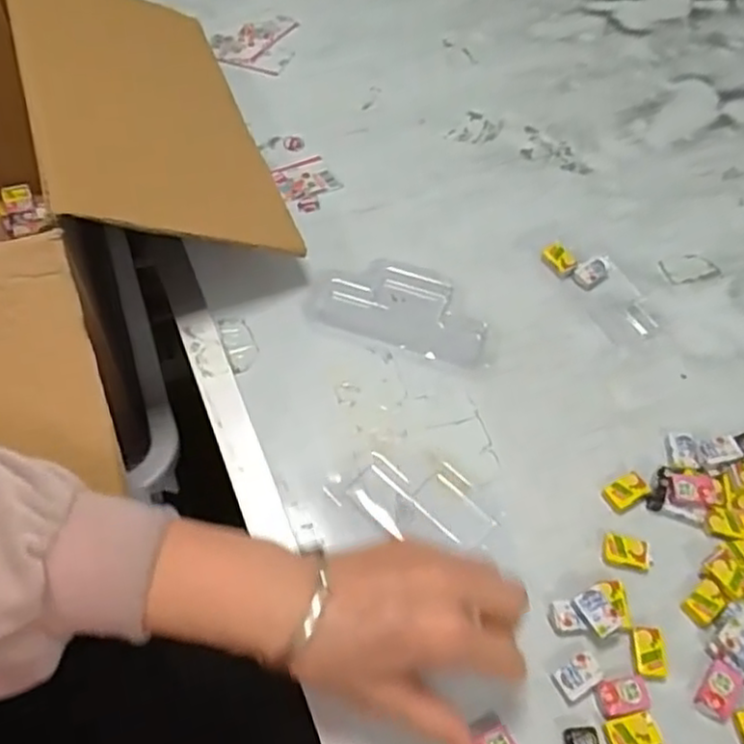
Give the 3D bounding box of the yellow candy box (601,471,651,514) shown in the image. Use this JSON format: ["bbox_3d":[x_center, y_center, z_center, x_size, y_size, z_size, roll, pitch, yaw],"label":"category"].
[{"bbox_3d":[0.160,0.076,0.447,0.027,0.008,0.017,-26,62,-19],"label":"yellow candy box"}]

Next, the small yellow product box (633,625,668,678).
[{"bbox_3d":[0.155,0.156,0.397,0.017,0.007,0.027,5,56,0],"label":"small yellow product box"}]

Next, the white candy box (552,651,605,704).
[{"bbox_3d":[0.114,0.167,0.388,0.024,0.006,0.017,-26,62,-19],"label":"white candy box"}]

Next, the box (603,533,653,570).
[{"bbox_3d":[0.154,0.109,0.426,0.029,0.008,0.017,13,57,5],"label":"box"}]

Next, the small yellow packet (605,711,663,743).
[{"bbox_3d":[0.137,0.190,0.372,0.026,0.004,0.017,-10,58,-10],"label":"small yellow packet"}]

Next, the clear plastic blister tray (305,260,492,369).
[{"bbox_3d":[0.024,-0.049,0.523,0.135,0.008,0.070,19,57,9],"label":"clear plastic blister tray"}]

